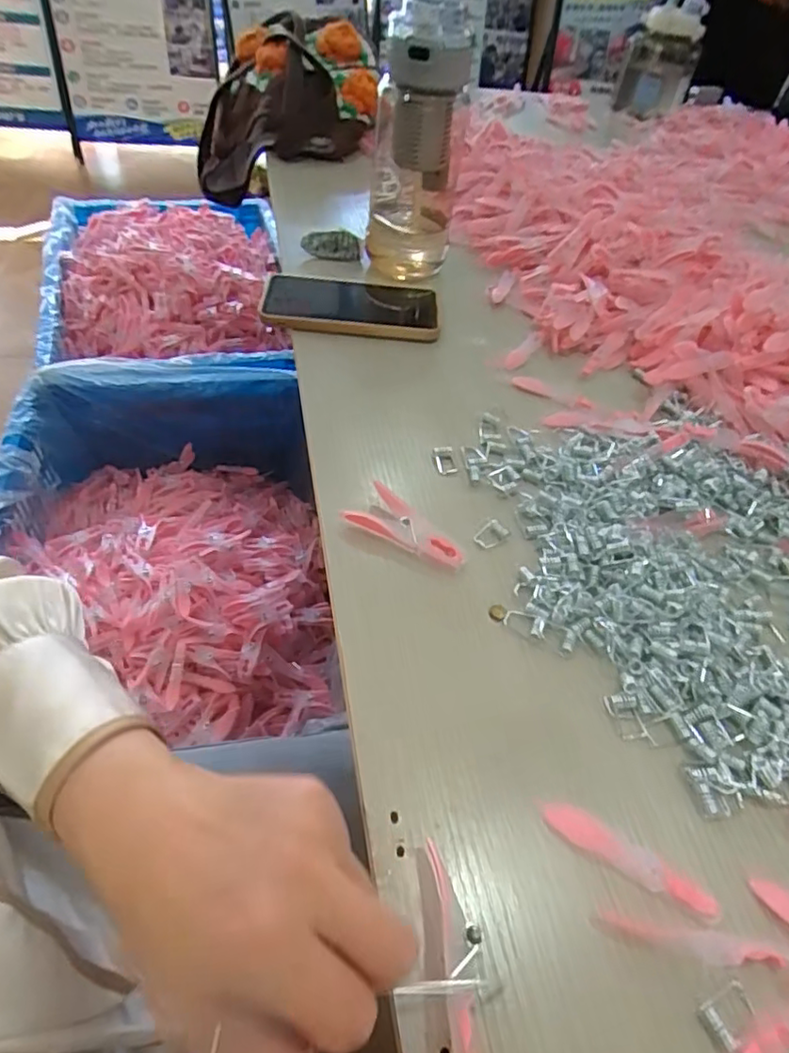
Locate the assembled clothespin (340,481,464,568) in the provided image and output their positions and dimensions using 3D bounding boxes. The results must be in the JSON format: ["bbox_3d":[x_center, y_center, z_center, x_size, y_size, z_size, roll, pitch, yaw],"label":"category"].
[{"bbox_3d":[0.004,0.004,0.375,0.038,0.015,0.077,-35,62,-30],"label":"assembled clothespin"}]

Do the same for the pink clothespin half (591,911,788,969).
[{"bbox_3d":[0.126,0.173,0.249,0.079,0.008,0.011,11,50,2],"label":"pink clothespin half"}]

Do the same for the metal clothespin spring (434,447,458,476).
[{"bbox_3d":[0.037,-0.048,0.431,0.015,0.005,0.022,-8,51,-13],"label":"metal clothespin spring"}]

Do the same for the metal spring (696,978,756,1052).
[{"bbox_3d":[0.133,0.194,0.238,0.023,0.004,0.016,-19,55,-22],"label":"metal spring"}]

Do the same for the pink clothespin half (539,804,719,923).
[{"bbox_3d":[0.105,0.148,0.271,0.079,0.005,0.015,27,52,15],"label":"pink clothespin half"}]

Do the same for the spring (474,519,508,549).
[{"bbox_3d":[0.062,0.005,0.386,0.022,0.004,0.014,-27,58,-27],"label":"spring"}]

